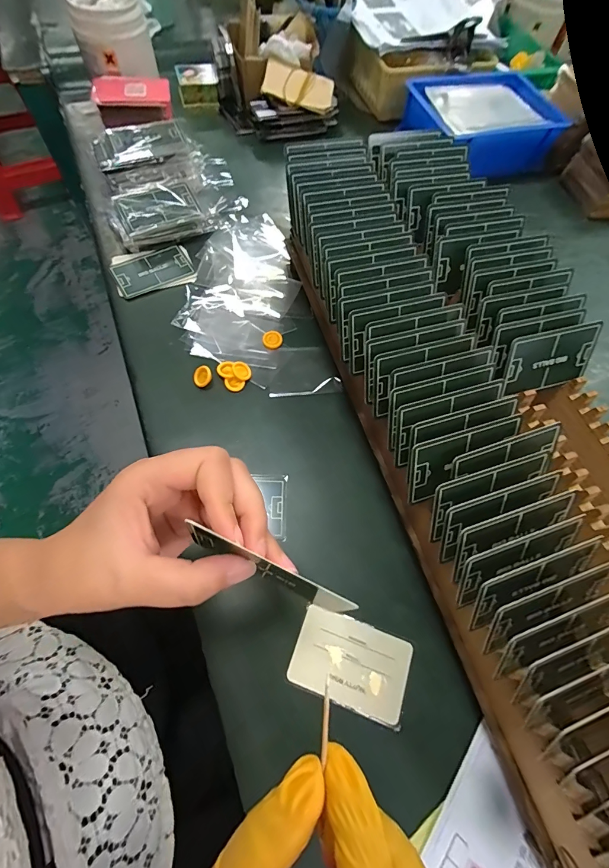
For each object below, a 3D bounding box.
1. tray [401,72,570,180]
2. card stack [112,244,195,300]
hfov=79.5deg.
[{"bbox_3d":[0.257,-0.447,0.531,0.194,0.059,0.154,-18,68,-11],"label":"tray"},{"bbox_3d":[-0.171,-0.186,0.416,0.084,0.013,0.060,-19,68,-12],"label":"card stack"}]

